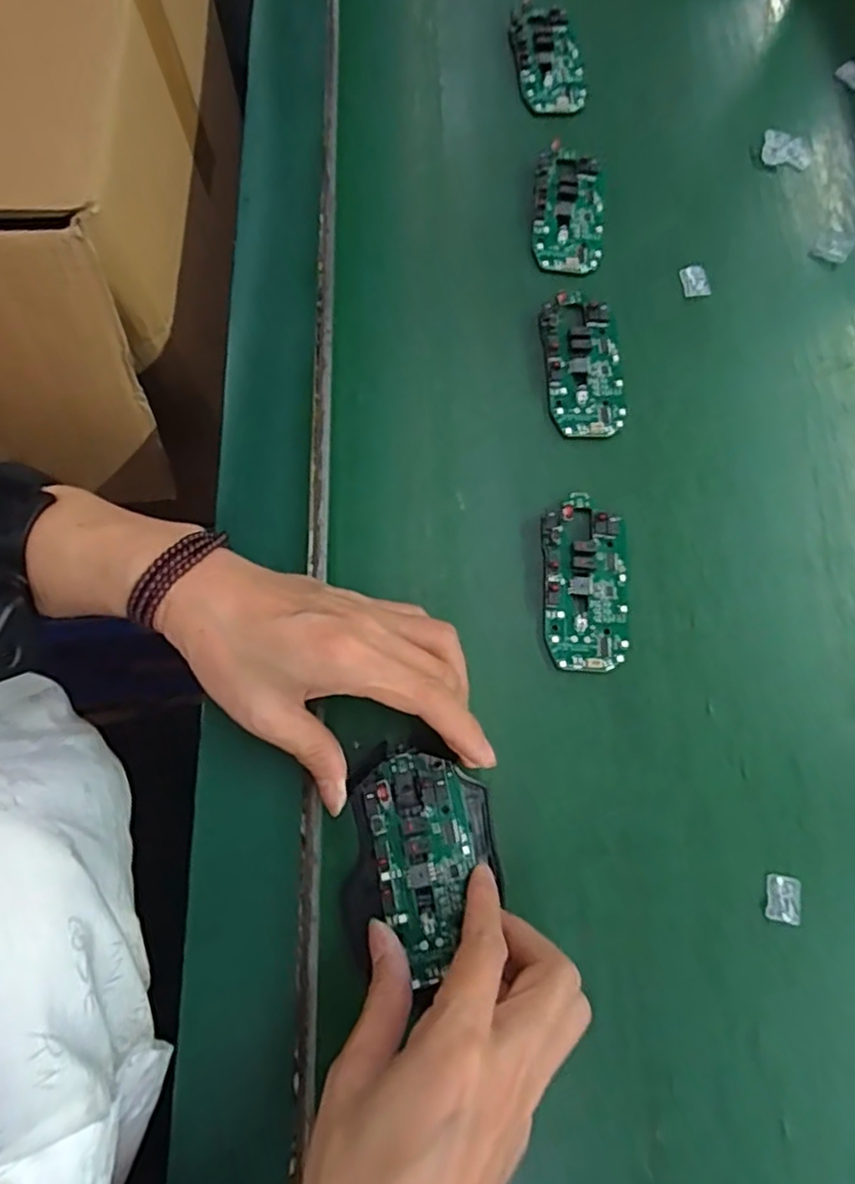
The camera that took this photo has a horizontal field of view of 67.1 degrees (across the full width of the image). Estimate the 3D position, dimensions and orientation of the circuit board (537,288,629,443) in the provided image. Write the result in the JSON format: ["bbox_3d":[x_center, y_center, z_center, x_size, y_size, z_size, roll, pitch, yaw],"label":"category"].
[{"bbox_3d":[0.092,-0.135,0.383,0.045,0.008,0.093,-4,75,-3],"label":"circuit board"}]

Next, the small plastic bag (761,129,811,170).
[{"bbox_3d":[0.243,-0.298,0.437,0.033,0.006,0.025,17,75,2],"label":"small plastic bag"}]

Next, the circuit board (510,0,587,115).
[{"bbox_3d":[0.085,-0.372,0.451,0.046,0.013,0.082,-7,76,-4],"label":"circuit board"}]

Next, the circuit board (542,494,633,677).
[{"bbox_3d":[0.085,-0.006,0.347,0.044,0.007,0.096,1,75,-2],"label":"circuit board"}]

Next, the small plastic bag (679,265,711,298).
[{"bbox_3d":[0.169,-0.196,0.406,0.017,0.004,0.020,-9,76,-4],"label":"small plastic bag"}]

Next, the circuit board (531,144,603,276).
[{"bbox_3d":[0.090,-0.241,0.411,0.044,0.011,0.084,5,75,-1],"label":"circuit board"}]

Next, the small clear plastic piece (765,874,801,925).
[{"bbox_3d":[0.172,0.148,0.311,0.015,0.004,0.021,10,75,1],"label":"small clear plastic piece"}]

